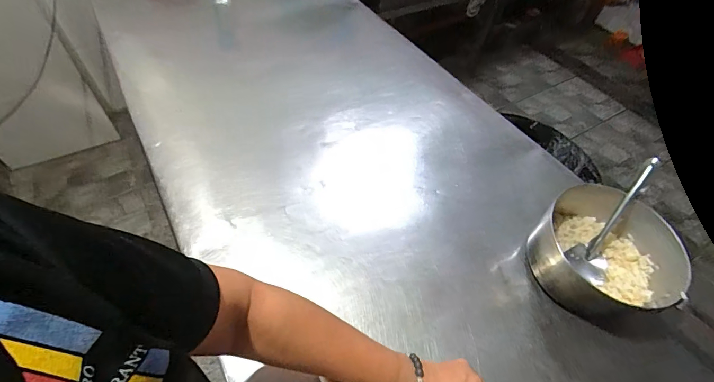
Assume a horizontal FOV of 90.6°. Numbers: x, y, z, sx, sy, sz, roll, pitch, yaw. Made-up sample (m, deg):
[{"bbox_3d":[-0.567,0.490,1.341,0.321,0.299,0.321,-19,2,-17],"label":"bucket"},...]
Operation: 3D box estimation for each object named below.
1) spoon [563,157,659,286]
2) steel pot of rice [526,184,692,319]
[{"bbox_3d":[0.445,0.049,0.609,0.067,0.230,0.031,30,12,16],"label":"spoon"},{"bbox_3d":[0.414,0.109,0.615,0.191,0.115,0.203,2,53,-3],"label":"steel pot of rice"}]

